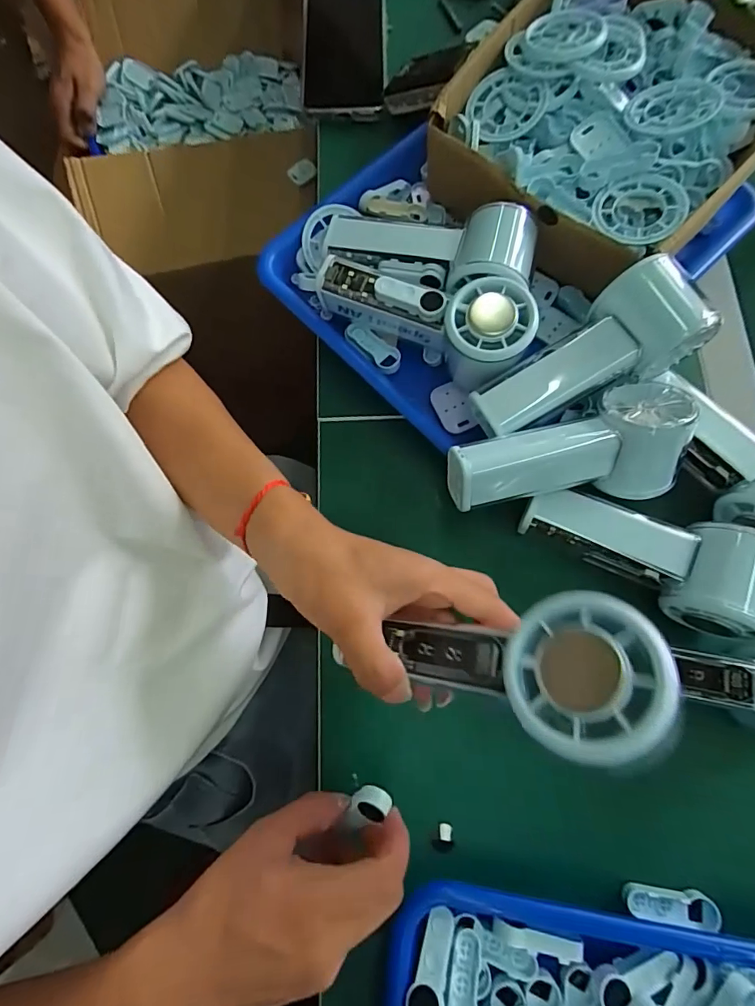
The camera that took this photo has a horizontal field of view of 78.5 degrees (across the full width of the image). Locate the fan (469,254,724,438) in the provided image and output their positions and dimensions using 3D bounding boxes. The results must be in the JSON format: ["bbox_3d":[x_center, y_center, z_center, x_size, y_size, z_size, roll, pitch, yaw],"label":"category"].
[{"bbox_3d":[0.131,-0.091,0.304,0.143,0.050,0.055,-30,76,9],"label":"fan"}]

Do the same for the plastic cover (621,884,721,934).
[{"bbox_3d":[0.168,0.229,0.263,0.050,0.013,0.015,8,75,3],"label":"plastic cover"}]

